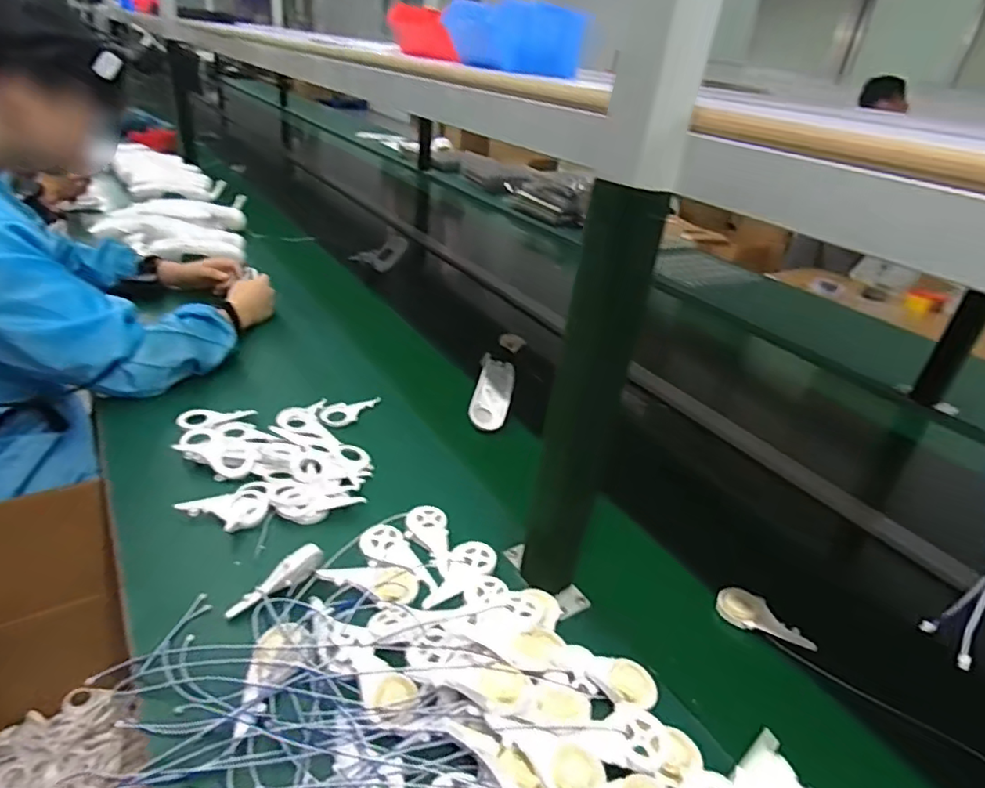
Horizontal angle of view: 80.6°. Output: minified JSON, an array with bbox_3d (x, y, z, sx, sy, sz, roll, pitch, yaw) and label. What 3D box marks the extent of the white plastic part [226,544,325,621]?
[{"bbox_3d":[-0.201,0.176,0.541,0.094,0.031,0.018,-34,47,-27],"label":"white plastic part"}]

